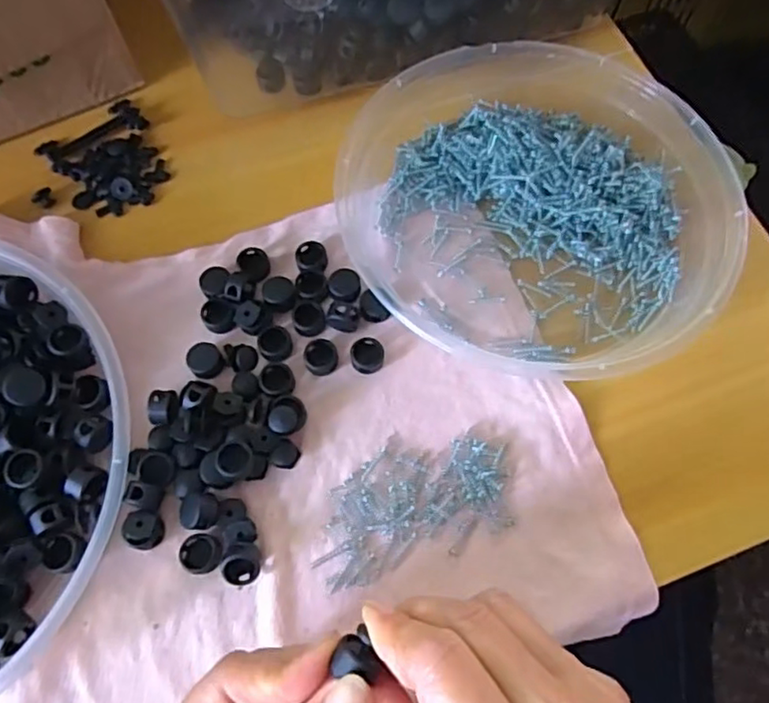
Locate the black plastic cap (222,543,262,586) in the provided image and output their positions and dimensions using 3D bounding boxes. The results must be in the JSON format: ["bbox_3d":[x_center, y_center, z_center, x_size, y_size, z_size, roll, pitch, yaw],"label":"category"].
[{"bbox_3d":[-0.063,0.095,0.275,0.015,0.012,0.017,14,67,5],"label":"black plastic cap"}]

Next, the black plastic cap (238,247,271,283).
[{"bbox_3d":[-0.070,-0.048,0.335,0.017,0.010,0.019,-25,70,-11],"label":"black plastic cap"}]

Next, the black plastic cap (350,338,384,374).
[{"bbox_3d":[-0.009,0.002,0.317,0.017,0.007,0.017,0,67,-1],"label":"black plastic cap"}]

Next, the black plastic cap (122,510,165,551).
[{"bbox_3d":[-0.109,0.081,0.282,0.015,0.013,0.016,0,67,-1],"label":"black plastic cap"}]

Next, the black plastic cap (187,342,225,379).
[{"bbox_3d":[-0.091,0.005,0.315,0.017,0.007,0.017,0,67,-1],"label":"black plastic cap"}]

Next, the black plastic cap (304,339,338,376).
[{"bbox_3d":[-0.032,0.003,0.315,0.016,0.008,0.017,0,67,-1],"label":"black plastic cap"}]

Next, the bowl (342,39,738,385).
[{"bbox_3d":[0.081,-0.082,0.337,0.198,0.039,0.180,0,67,-1],"label":"bowl"}]

